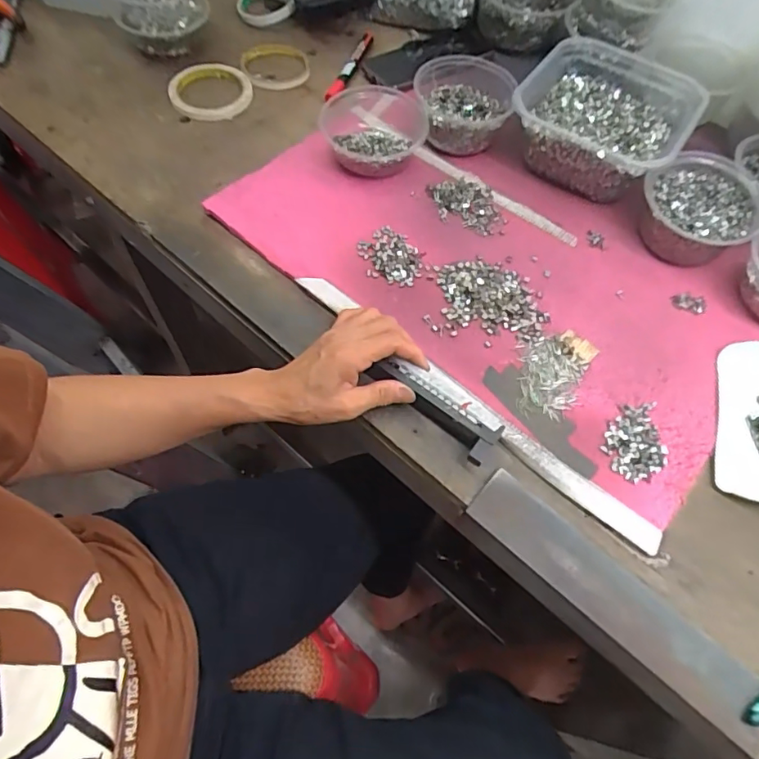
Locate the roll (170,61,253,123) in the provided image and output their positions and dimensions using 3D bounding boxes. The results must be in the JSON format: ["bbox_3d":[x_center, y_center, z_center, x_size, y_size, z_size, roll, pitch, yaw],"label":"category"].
[{"bbox_3d":[-0.205,-0.353,0.652,0.096,0.016,0.096,0,65,0],"label":"roll"}]

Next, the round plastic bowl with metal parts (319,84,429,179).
[{"bbox_3d":[-0.007,-0.275,0.601,0.115,0.048,0.114,2,61,-3],"label":"round plastic bowl with metal parts"}]

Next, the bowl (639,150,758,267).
[{"bbox_3d":[0.322,-0.173,0.549,0.112,0.055,0.120,1,63,-3],"label":"bowl"}]

